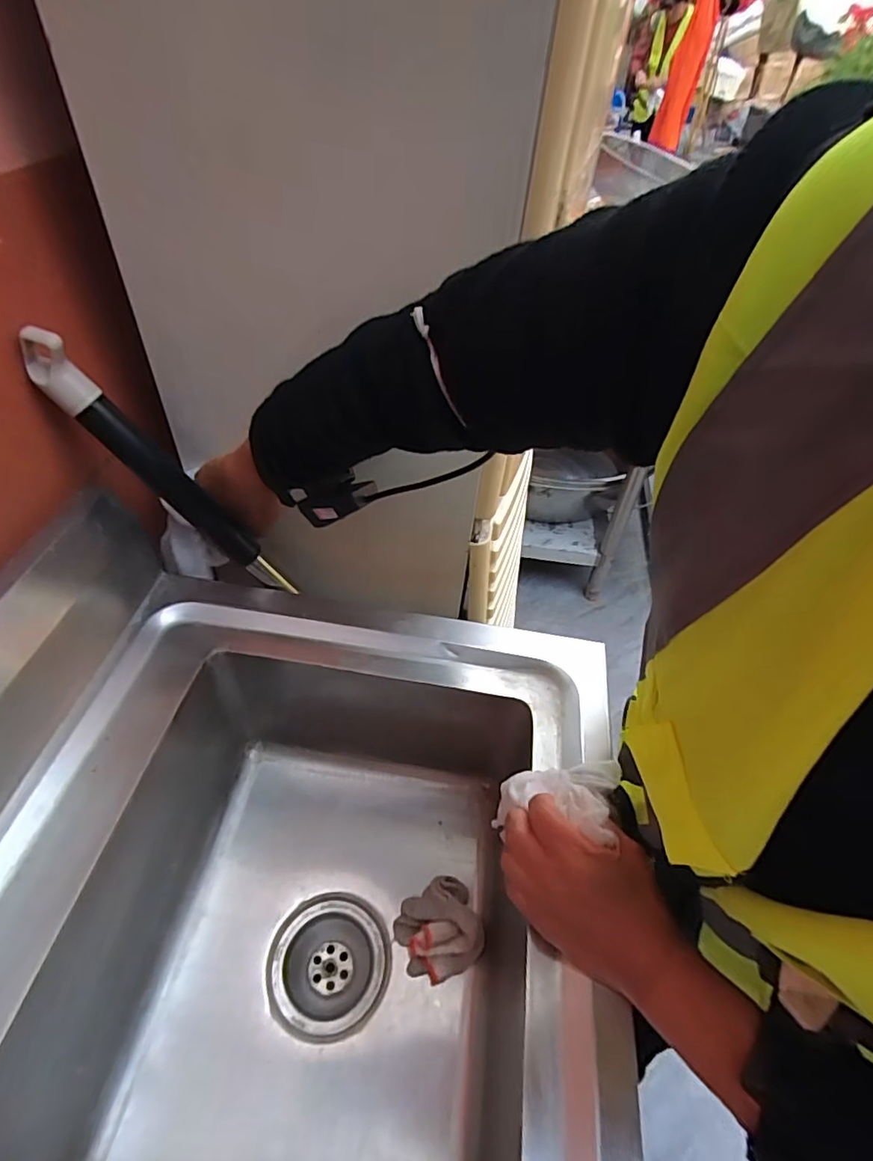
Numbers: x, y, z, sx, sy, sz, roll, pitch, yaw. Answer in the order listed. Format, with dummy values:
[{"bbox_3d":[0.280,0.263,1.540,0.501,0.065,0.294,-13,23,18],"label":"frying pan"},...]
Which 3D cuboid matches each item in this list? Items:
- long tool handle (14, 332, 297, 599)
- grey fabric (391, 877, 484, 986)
[{"bbox_3d":[-0.237,-0.089,0.500,0.039,0.295,0.025,-18,41,24],"label":"long tool handle"},{"bbox_3d":[0.003,0.330,0.523,0.076,0.038,0.075,3,46,-3],"label":"grey fabric"}]

